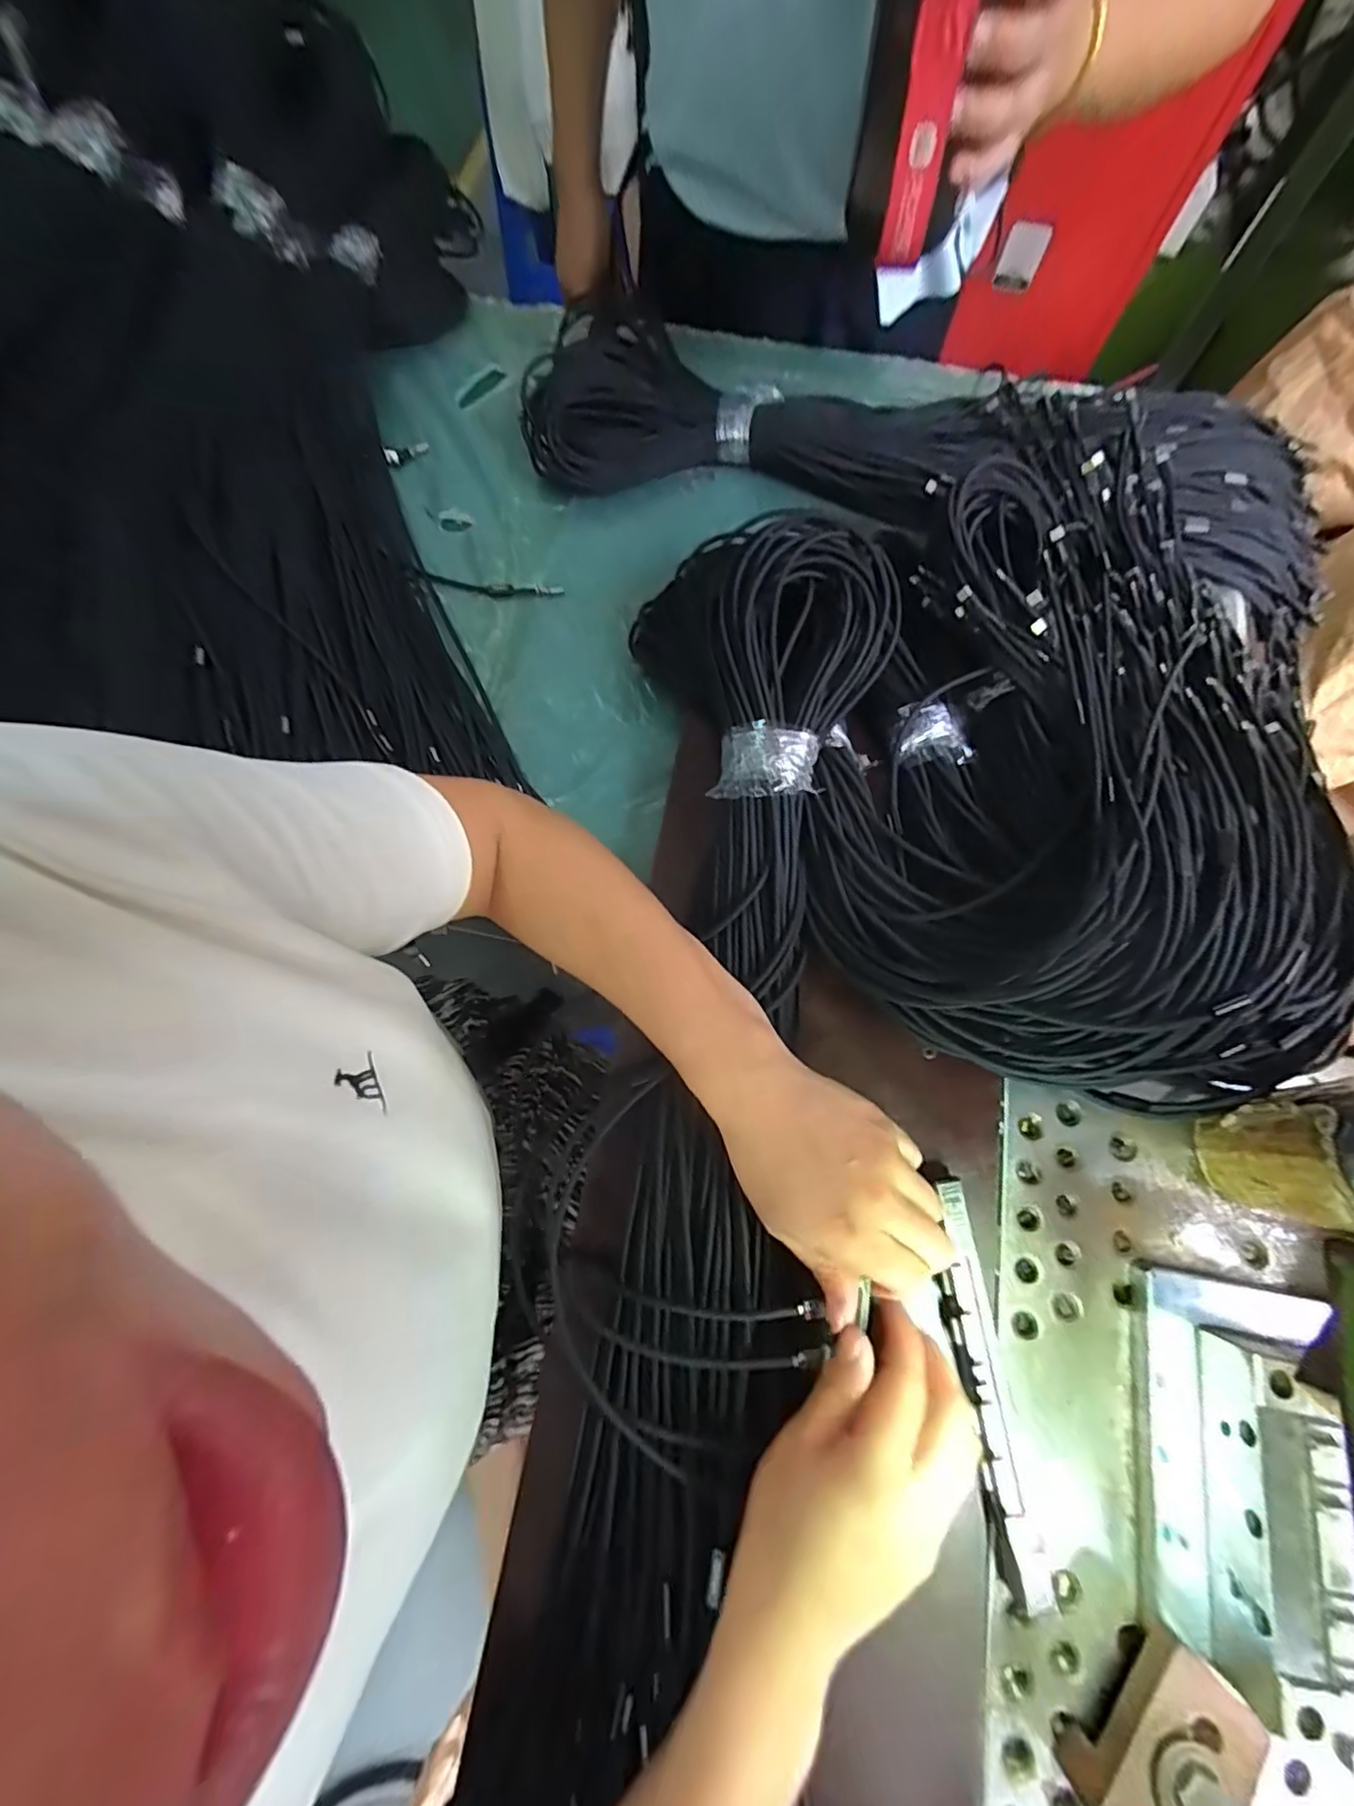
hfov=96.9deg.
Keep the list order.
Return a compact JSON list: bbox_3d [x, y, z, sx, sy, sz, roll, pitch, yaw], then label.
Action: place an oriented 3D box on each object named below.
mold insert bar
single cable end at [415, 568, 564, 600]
[{"bbox_3d":[0.152,0.237,0.303,0.020,0.020,0.189,-6,73,-1],"label":"mold insert bar"},{"bbox_3d":[-0.157,-0.264,0.499,0.122,0.004,0.019,9,73,3],"label":"single cable end"}]

